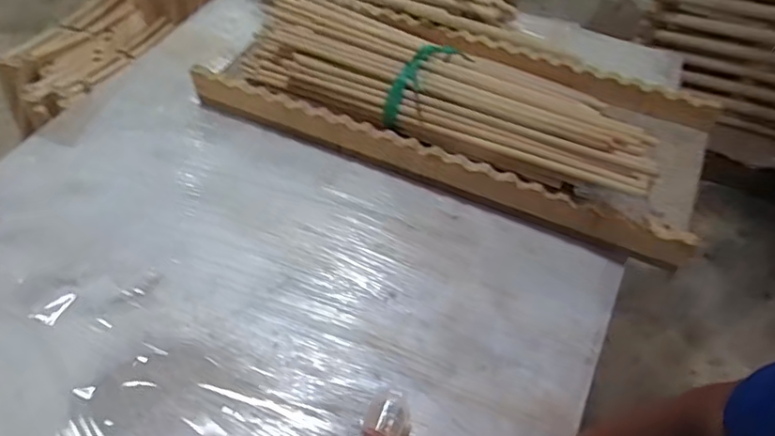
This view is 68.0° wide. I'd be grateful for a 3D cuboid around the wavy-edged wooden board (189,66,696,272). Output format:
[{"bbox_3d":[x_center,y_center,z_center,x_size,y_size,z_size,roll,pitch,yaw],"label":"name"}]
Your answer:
[{"bbox_3d":[0.044,-0.095,0.932,0.839,0.072,0.017,21,44,15],"label":"wavy-edged wooden board"}]

